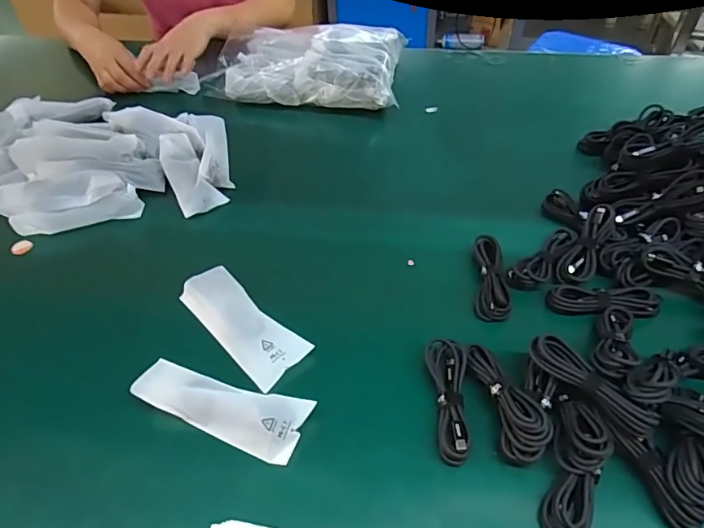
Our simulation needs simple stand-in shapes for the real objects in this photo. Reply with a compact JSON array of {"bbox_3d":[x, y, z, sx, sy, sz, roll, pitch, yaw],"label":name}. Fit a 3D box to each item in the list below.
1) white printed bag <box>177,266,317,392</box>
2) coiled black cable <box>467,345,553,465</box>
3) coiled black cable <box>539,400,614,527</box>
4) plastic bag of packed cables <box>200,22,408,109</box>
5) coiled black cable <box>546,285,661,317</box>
[{"bbox_3d":[-0.116,0.058,0.491,0.152,0.015,0.061,34,58,30],"label":"white printed bag"},{"bbox_3d":[0.139,0.116,0.420,0.039,0.028,0.109,-11,48,-6],"label":"coiled black cable"},{"bbox_3d":[0.183,0.165,0.385,0.038,0.030,0.109,16,51,18],"label":"coiled black cable"},{"bbox_3d":[-0.079,-0.352,0.821,0.314,0.068,0.179,5,48,8],"label":"plastic bag of packed cables"},{"bbox_3d":[0.269,0.042,0.511,0.106,0.028,0.029,1,48,5],"label":"coiled black cable"}]

